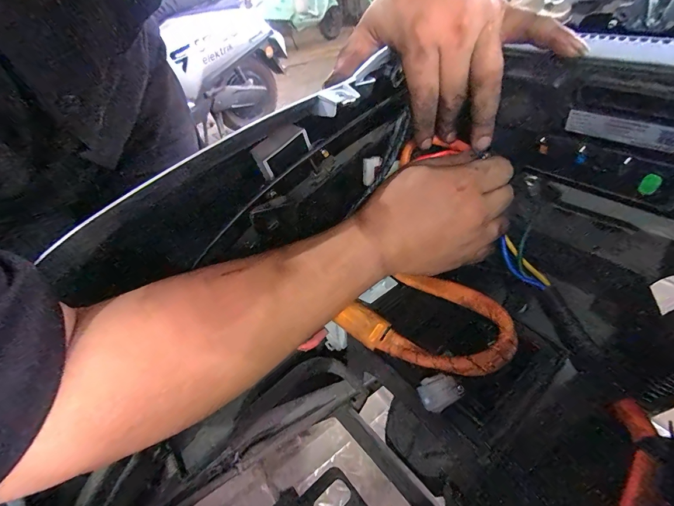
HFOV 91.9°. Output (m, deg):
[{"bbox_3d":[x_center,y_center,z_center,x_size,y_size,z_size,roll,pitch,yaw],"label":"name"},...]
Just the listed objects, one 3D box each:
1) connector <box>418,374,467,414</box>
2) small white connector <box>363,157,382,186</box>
[{"bbox_3d":[0.070,0.097,0.227,0.026,0.014,0.021,-18,70,-2],"label":"connector"},{"bbox_3d":[0.032,-0.075,0.299,0.017,0.023,0.009,1,40,8],"label":"small white connector"}]

